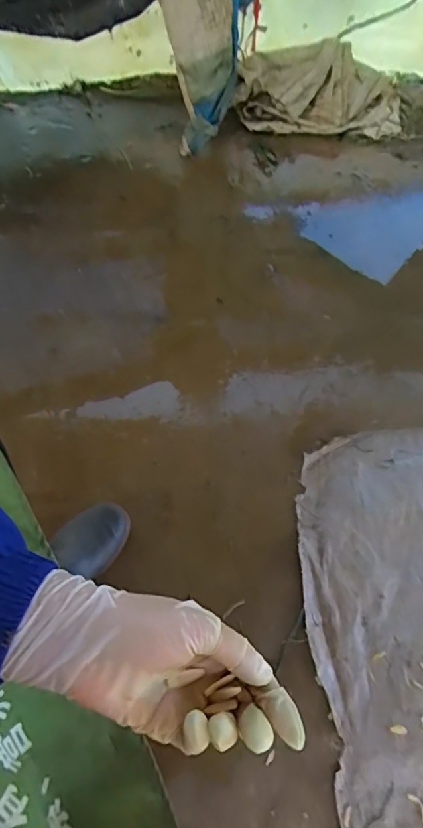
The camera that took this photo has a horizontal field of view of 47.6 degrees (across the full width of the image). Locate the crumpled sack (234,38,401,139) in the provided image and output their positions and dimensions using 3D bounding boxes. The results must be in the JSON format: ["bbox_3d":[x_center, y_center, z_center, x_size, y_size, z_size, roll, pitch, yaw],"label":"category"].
[{"bbox_3d":[0.263,-0.759,1.128,0.403,0.139,0.175,-5,63,-3],"label":"crumpled sack"}]

